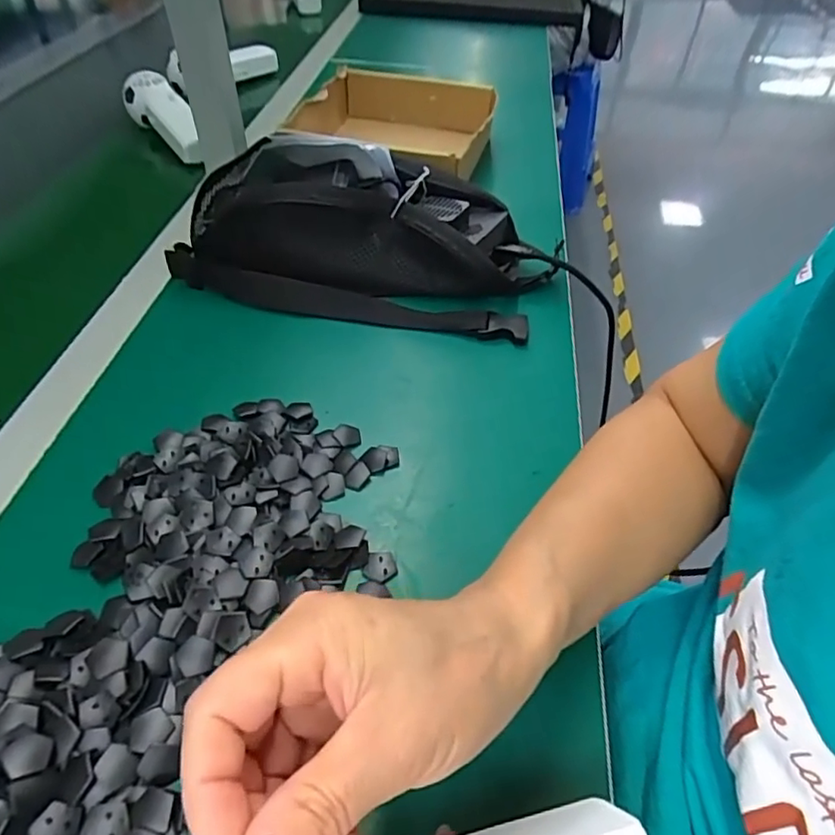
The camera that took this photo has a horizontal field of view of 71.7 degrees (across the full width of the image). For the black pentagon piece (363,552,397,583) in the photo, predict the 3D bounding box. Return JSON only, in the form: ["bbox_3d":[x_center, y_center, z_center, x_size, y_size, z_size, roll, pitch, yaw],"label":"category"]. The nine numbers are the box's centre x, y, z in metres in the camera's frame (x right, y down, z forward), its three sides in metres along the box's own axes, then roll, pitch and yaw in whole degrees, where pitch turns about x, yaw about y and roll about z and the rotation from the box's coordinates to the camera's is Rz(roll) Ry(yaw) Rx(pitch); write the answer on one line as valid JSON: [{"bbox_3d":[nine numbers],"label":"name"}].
[{"bbox_3d":[-0.021,0.083,0.324,0.018,0.004,0.018,-5,47,-6],"label":"black pentagon piece"}]

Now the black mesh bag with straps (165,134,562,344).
[{"bbox_3d":[-0.041,-0.160,0.481,0.311,0.086,0.149,7,48,6],"label":"black mesh bag with straps"}]

